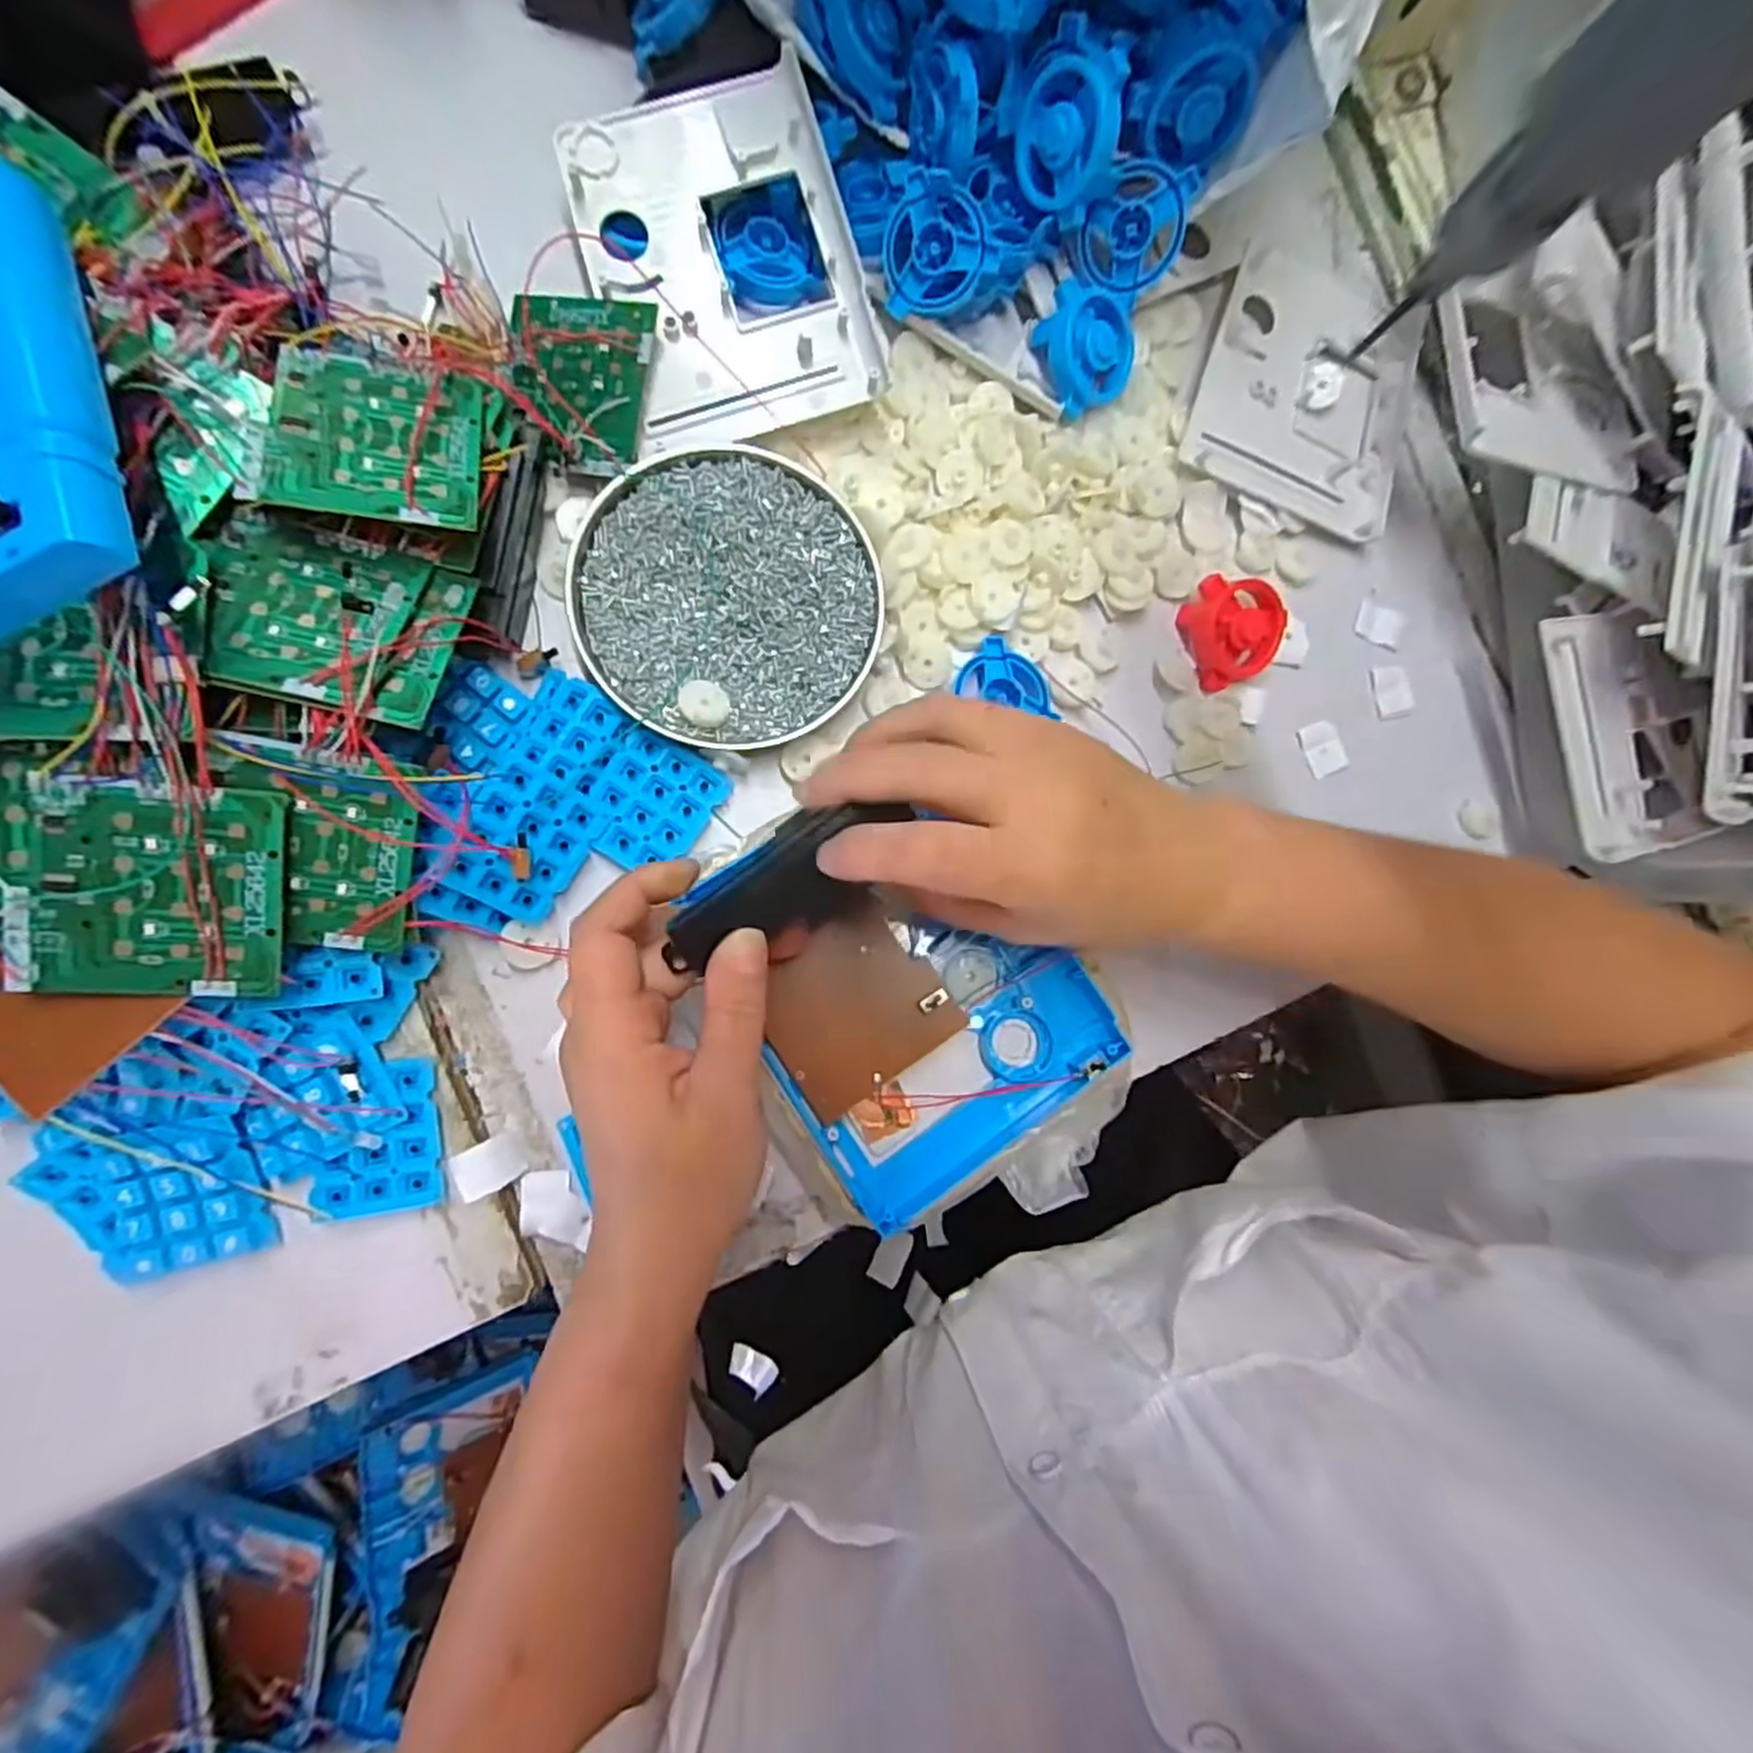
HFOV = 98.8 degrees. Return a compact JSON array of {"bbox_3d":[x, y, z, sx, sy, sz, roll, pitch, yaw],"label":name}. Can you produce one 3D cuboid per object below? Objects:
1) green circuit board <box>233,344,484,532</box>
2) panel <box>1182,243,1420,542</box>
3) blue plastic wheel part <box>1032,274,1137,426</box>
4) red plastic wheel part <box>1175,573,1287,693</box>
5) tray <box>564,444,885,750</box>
[{"bbox_3d":[-0.188,-0.164,0.282,0.070,0.004,0.072,1,72,-19],"label":"green circuit board"},{"bbox_3d":[0.229,-0.260,0.395,0.113,0.015,0.140,18,86,-8],"label":"panel"},{"bbox_3d":[0.103,-0.261,0.374,0.042,0.024,0.053,-24,117,-21],"label":"blue plastic wheel part"},{"bbox_3d":[0.186,-0.127,0.383,0.048,0.022,0.050,-16,91,-9],"label":"red plastic wheel part"},{"bbox_3d":[-0.067,-0.127,0.345,0.131,0.015,0.133,0,89,-9],"label":"tray"}]

